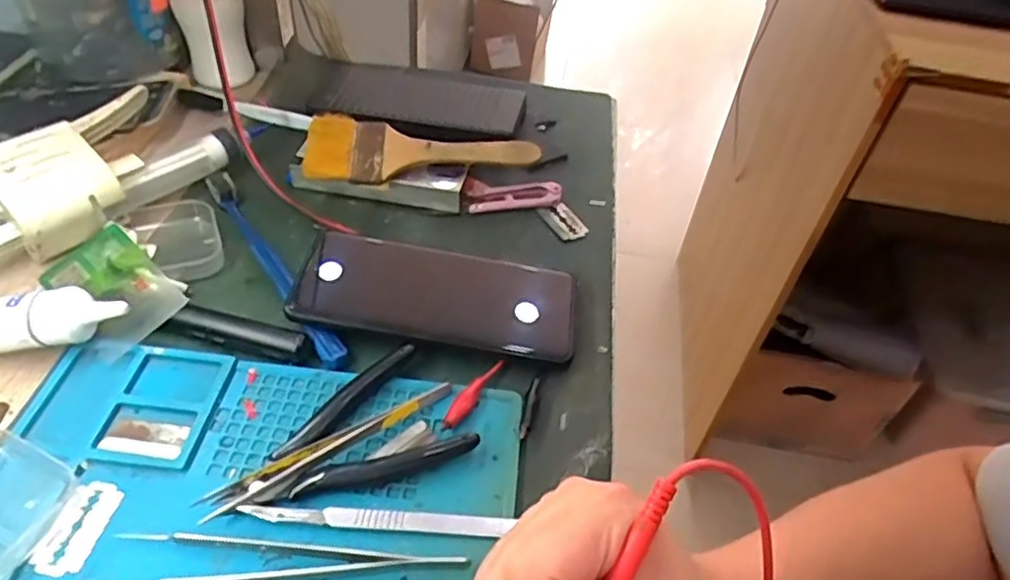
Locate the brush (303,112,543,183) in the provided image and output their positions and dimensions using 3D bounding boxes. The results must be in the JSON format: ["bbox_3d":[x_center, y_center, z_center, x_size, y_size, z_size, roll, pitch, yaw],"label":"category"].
[{"bbox_3d":[-0.059,-0.100,0.476,0.164,0.012,0.067,4,51,0],"label":"brush"}]

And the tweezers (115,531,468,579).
[{"bbox_3d":[-0.094,0.121,0.288,0.149,0.008,0.024,5,45,-2],"label":"tweezers"}]

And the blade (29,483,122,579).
[{"bbox_3d":[-0.190,0.105,0.297,0.022,0.004,0.042,11,45,3],"label":"blade"}]

